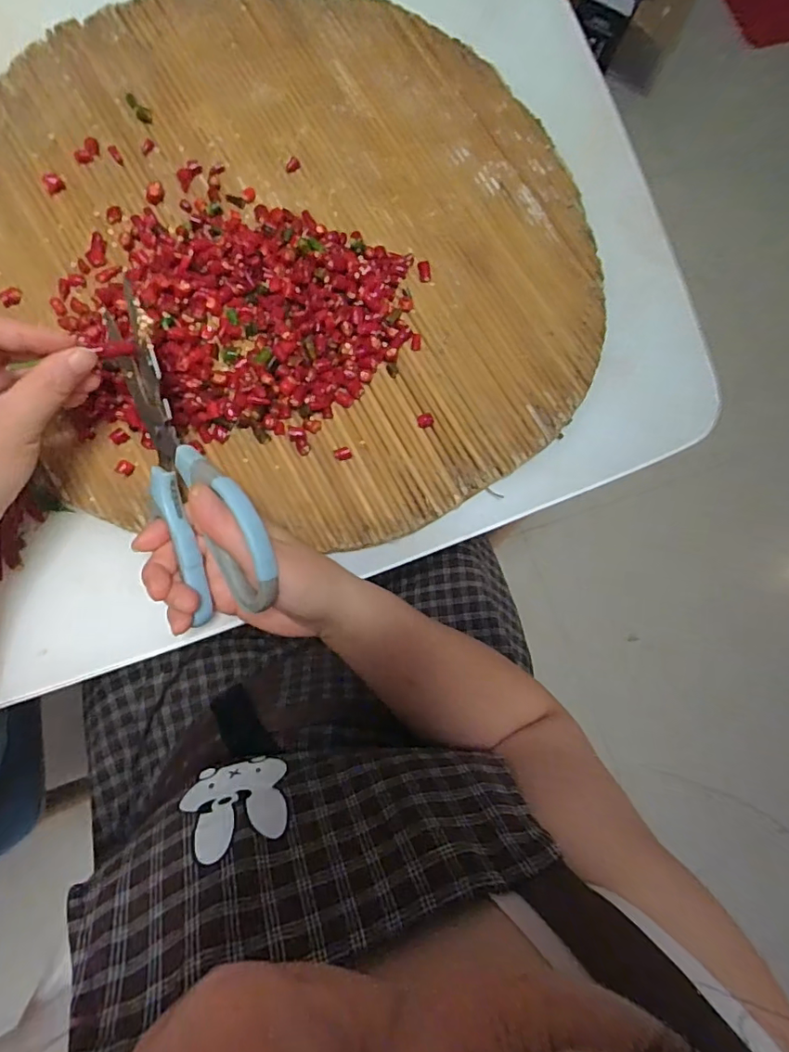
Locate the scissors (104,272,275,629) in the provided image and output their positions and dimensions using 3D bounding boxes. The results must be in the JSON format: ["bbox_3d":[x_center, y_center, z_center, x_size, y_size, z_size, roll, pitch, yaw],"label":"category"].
[{"bbox_3d":[-0.125,-0.040,0.303,0.013,0.091,0.178,-20,85,-49],"label":"scissors"}]

